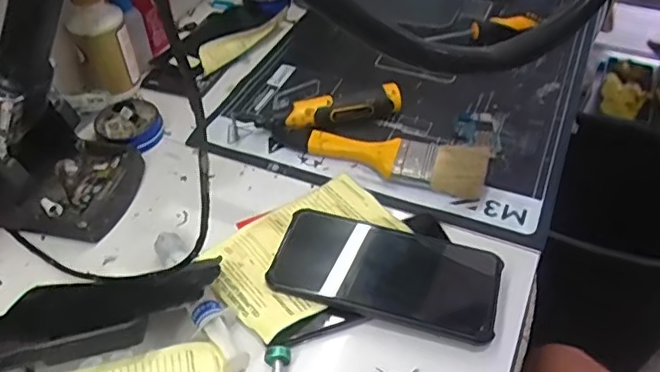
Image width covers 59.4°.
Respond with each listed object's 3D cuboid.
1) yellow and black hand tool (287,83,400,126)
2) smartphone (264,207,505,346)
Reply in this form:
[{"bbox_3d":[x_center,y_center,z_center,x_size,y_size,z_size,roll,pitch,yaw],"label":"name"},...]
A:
[{"bbox_3d":[0.015,-0.074,0.570,0.111,0.029,0.030,-16,47,-14],"label":"yellow and black hand tool"},{"bbox_3d":[0.043,0.064,0.438,0.164,0.017,0.084,11,47,12],"label":"smartphone"}]

